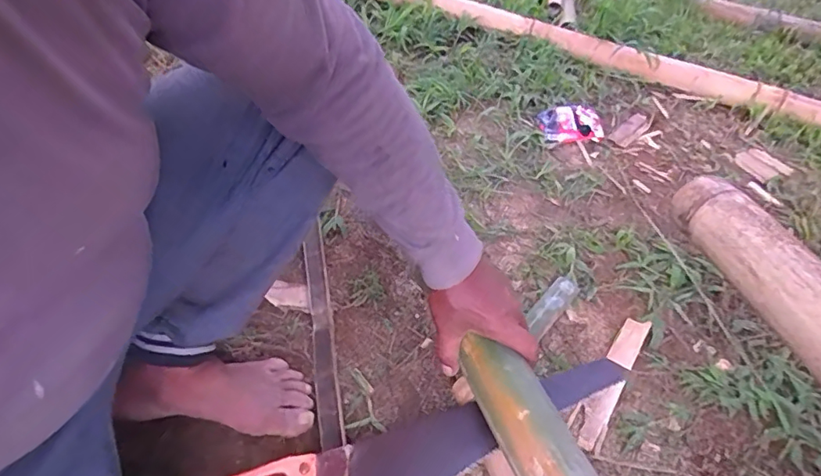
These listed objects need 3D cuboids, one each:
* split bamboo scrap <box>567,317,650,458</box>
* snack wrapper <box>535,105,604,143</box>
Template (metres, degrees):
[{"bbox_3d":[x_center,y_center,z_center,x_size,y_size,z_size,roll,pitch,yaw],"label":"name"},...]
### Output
[{"bbox_3d":[0.256,0.176,0.664,0.042,0.021,0.207,25,51,23],"label":"split bamboo scrap"},{"bbox_3d":[0.305,-0.223,0.997,0.118,0.026,0.080,-4,49,-9],"label":"snack wrapper"}]

